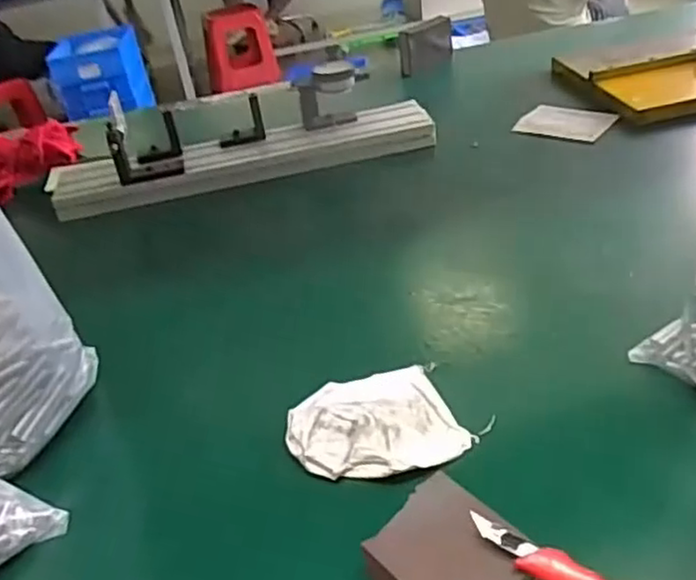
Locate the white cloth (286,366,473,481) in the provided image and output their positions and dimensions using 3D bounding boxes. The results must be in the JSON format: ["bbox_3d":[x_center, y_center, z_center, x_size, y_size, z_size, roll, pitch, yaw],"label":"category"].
[{"bbox_3d":[0.015,0.091,0.479,0.110,0.018,0.101,-21,32,-14],"label":"white cloth"}]

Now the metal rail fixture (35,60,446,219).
[{"bbox_3d":[-0.138,-0.191,0.877,0.484,0.112,0.092,-15,32,-5],"label":"metal rail fixture"}]

